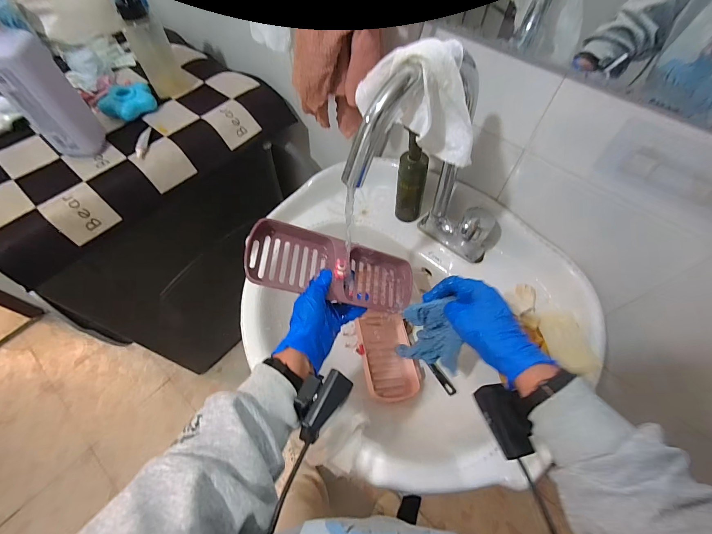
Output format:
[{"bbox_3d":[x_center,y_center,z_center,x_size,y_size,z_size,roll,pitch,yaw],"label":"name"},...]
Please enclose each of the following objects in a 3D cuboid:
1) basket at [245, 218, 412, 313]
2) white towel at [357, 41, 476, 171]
[{"bbox_3d":[-0.027,0.003,0.468,0.255,0.044,0.089,17,55,-23],"label":"basket"},{"bbox_3d":[0.062,-0.163,0.318,0.125,0.096,0.053,4,60,1],"label":"white towel"}]

